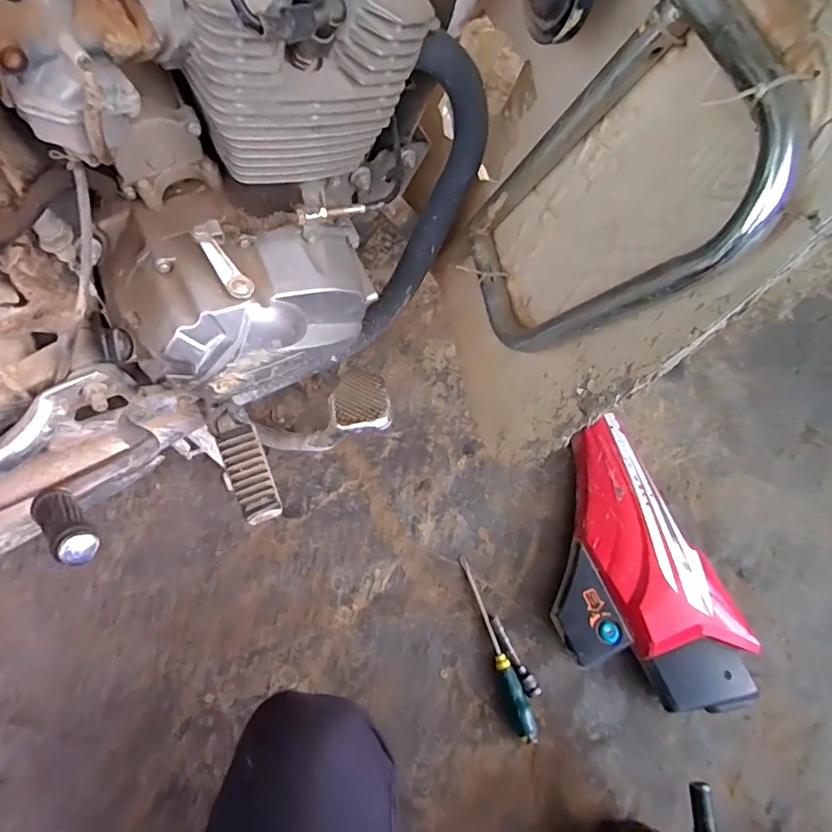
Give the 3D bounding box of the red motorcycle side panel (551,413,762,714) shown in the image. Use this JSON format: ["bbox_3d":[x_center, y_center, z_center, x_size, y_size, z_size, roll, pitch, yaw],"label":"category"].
[{"bbox_3d":[0.339,0.202,0.793,0.269,0.071,0.400,4,67,0],"label":"red motorcycle side panel"}]

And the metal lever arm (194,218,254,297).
[{"bbox_3d":[-0.147,-0.119,0.417,0.020,0.007,0.061,-31,102,-14],"label":"metal lever arm"}]

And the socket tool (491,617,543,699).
[{"bbox_3d":[0.137,0.338,0.758,0.019,0.013,0.113,-28,71,-13],"label":"socket tool"}]

